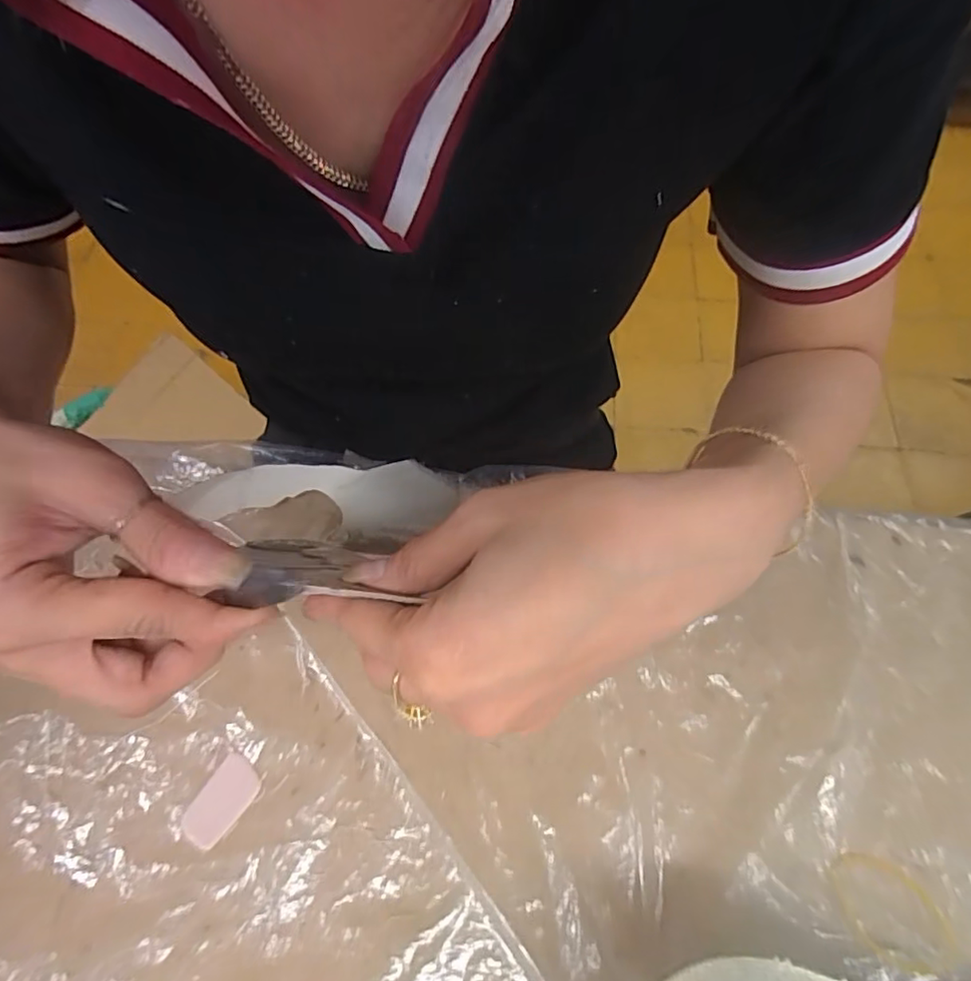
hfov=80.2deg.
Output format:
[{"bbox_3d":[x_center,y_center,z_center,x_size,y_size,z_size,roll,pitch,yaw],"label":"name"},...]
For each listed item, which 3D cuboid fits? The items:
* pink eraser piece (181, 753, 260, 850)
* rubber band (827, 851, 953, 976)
[{"bbox_3d":[-0.132,0.154,0.287,0.024,0.004,0.040,31,67,16],"label":"pink eraser piece"},{"bbox_3d":[0.185,0.190,0.261,0.040,0.006,0.050,-25,64,-12],"label":"rubber band"}]

